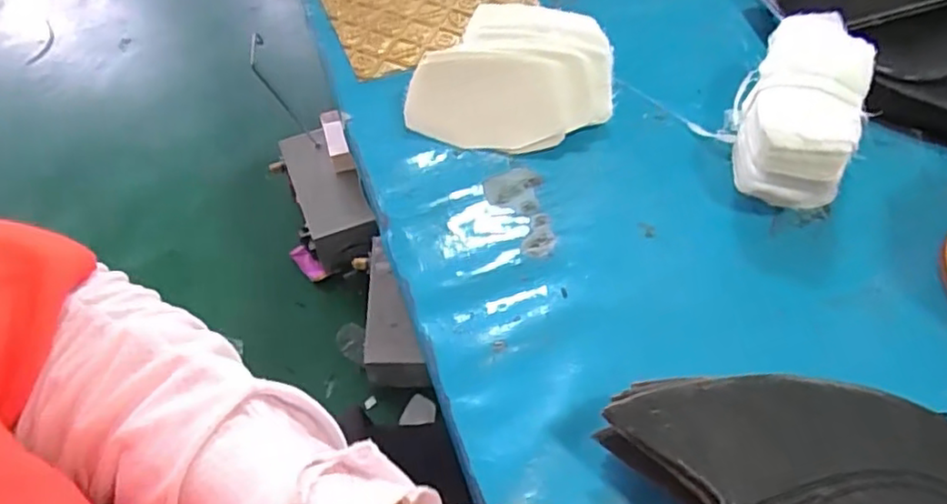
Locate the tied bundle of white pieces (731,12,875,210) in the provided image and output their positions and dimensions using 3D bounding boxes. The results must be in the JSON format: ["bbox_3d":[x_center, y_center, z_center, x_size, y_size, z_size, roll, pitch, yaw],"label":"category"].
[{"bbox_3d":[0.194,-0.078,0.389,0.067,0.068,0.109,24,62,12],"label":"tied bundle of white pieces"}]

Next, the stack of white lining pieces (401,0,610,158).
[{"bbox_3d":[0.026,-0.118,0.423,0.126,0.043,0.101,6,60,2],"label":"stack of white lining pieces"}]

